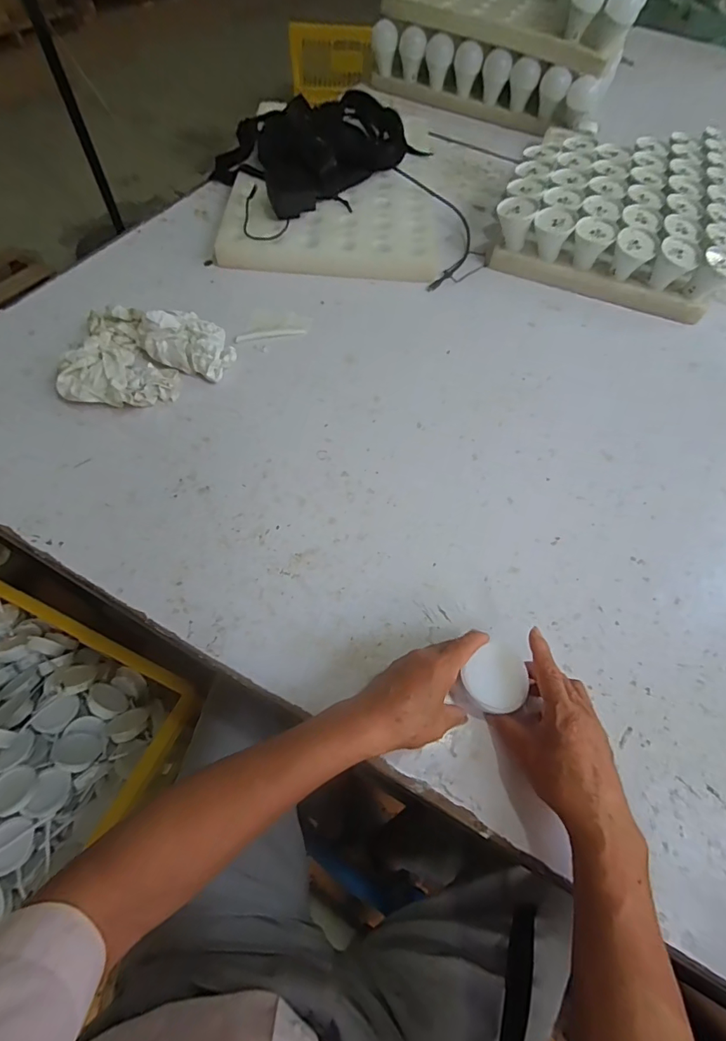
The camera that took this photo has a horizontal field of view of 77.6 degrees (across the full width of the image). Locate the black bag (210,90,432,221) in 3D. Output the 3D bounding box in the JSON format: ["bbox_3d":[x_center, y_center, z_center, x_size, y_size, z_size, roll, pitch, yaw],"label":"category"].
[{"bbox_3d":[-0.093,-0.729,0.893,0.374,0.095,0.321,-36,68,-21],"label":"black bag"}]

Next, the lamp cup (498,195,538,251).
[{"bbox_3d":[0.261,-0.513,0.776,0.062,0.053,0.059,1,60,-3],"label":"lamp cup"}]

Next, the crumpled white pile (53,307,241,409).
[{"bbox_3d":[-0.292,-0.232,0.626,0.215,0.053,0.177,-4,60,-6],"label":"crumpled white pile"}]

